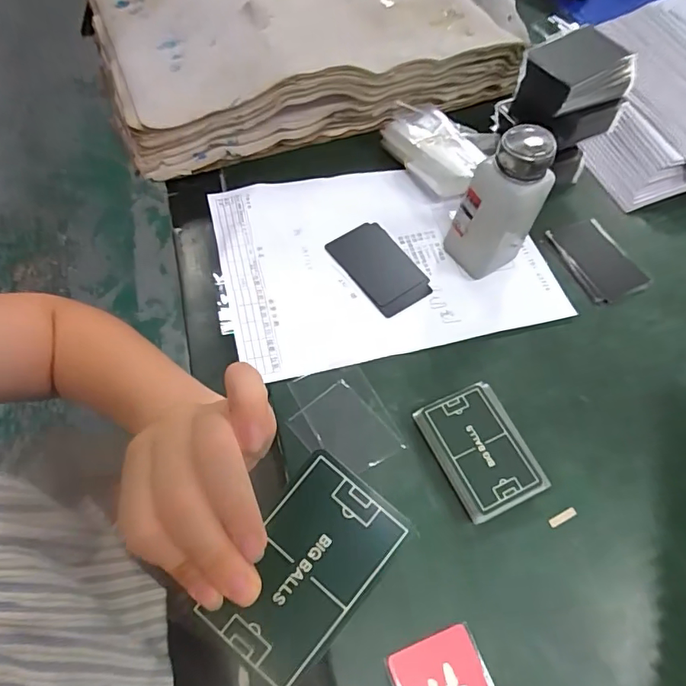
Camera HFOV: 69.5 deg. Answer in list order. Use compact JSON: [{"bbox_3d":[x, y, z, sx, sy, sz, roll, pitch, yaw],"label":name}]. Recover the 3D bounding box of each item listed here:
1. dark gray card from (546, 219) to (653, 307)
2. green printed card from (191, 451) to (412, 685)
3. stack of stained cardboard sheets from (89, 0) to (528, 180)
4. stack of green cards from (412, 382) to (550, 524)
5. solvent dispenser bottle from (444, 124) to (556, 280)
[{"bbox_3d":[0.247,-0.081,0.477,0.061,0.009,0.090,-20,64,-8],"label":"dark gray card"},{"bbox_3d":[-0.016,0.092,0.200,0.050,0.005,0.081,40,83,3],"label":"green printed card"},{"bbox_3d":[-0.040,-0.337,0.552,0.421,0.090,0.252,-17,62,-14],"label":"stack of stained cardboard sheets"},{"bbox_3d":[0.102,0.078,0.364,0.067,0.020,0.087,-20,63,-15],"label":"stack of green cards"},{"bbox_3d":[0.131,-0.114,0.416,0.060,0.129,0.046,32,62,14],"label":"solvent dispenser bottle"}]

